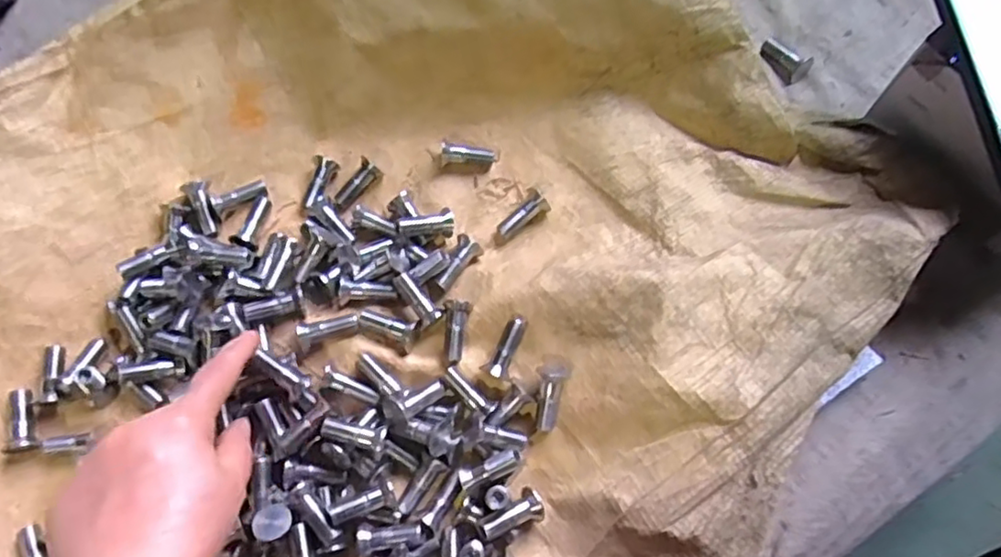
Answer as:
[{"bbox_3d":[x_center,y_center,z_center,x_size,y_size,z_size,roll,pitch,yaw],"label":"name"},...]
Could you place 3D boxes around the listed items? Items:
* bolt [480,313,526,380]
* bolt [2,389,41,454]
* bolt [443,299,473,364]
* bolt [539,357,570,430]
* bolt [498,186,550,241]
[{"bbox_3d":[0.004,0.038,0.377,0.014,0.013,0.037,20,84,23],"label":"bolt"},{"bbox_3d":[-0.274,0.081,0.376,0.016,0.012,0.035,-13,71,-3],"label":"bolt"},{"bbox_3d":[-0.026,0.031,0.384,0.015,0.012,0.036,5,89,2],"label":"bolt"},{"bbox_3d":[0.028,0.066,0.372,0.016,0.018,0.041,9,85,3],"label":"bolt"},{"bbox_3d":[0.014,-0.039,0.419,0.036,0.013,0.017,-44,75,3],"label":"bolt"}]

